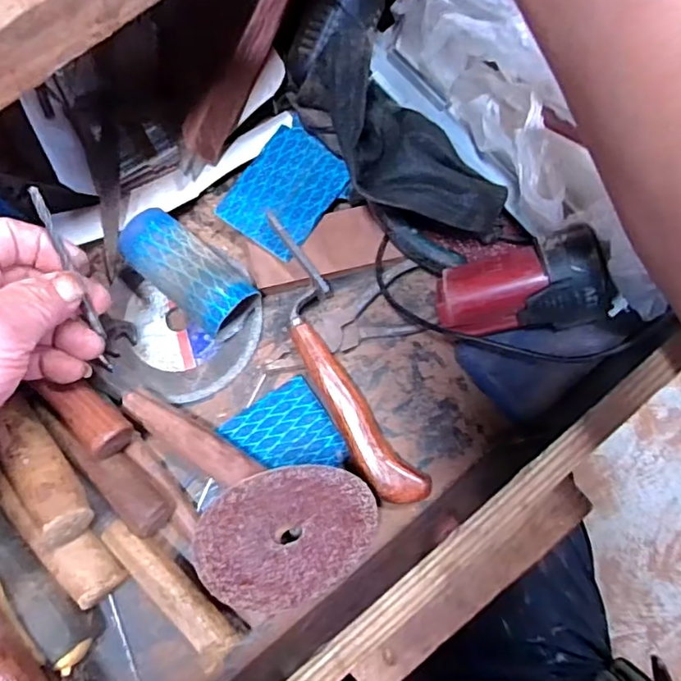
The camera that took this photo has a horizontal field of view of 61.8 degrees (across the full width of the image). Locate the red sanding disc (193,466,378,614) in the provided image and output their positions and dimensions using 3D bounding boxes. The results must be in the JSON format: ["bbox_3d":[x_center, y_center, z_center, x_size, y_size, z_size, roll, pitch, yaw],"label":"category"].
[{"bbox_3d":[-0.027,0.102,0.298,0.090,0.008,0.091,-7,116,-15],"label":"red sanding disc"}]

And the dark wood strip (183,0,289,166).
[{"bbox_3d":[-0.050,-0.193,0.360,0.008,0.031,0.171,29,93,33],"label":"dark wood strip"}]

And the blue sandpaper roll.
[{"bbox_3d":[-0.091,-0.041,0.342,0.084,0.034,0.037,38,80,7],"label":"blue sandpaper roll"}]

